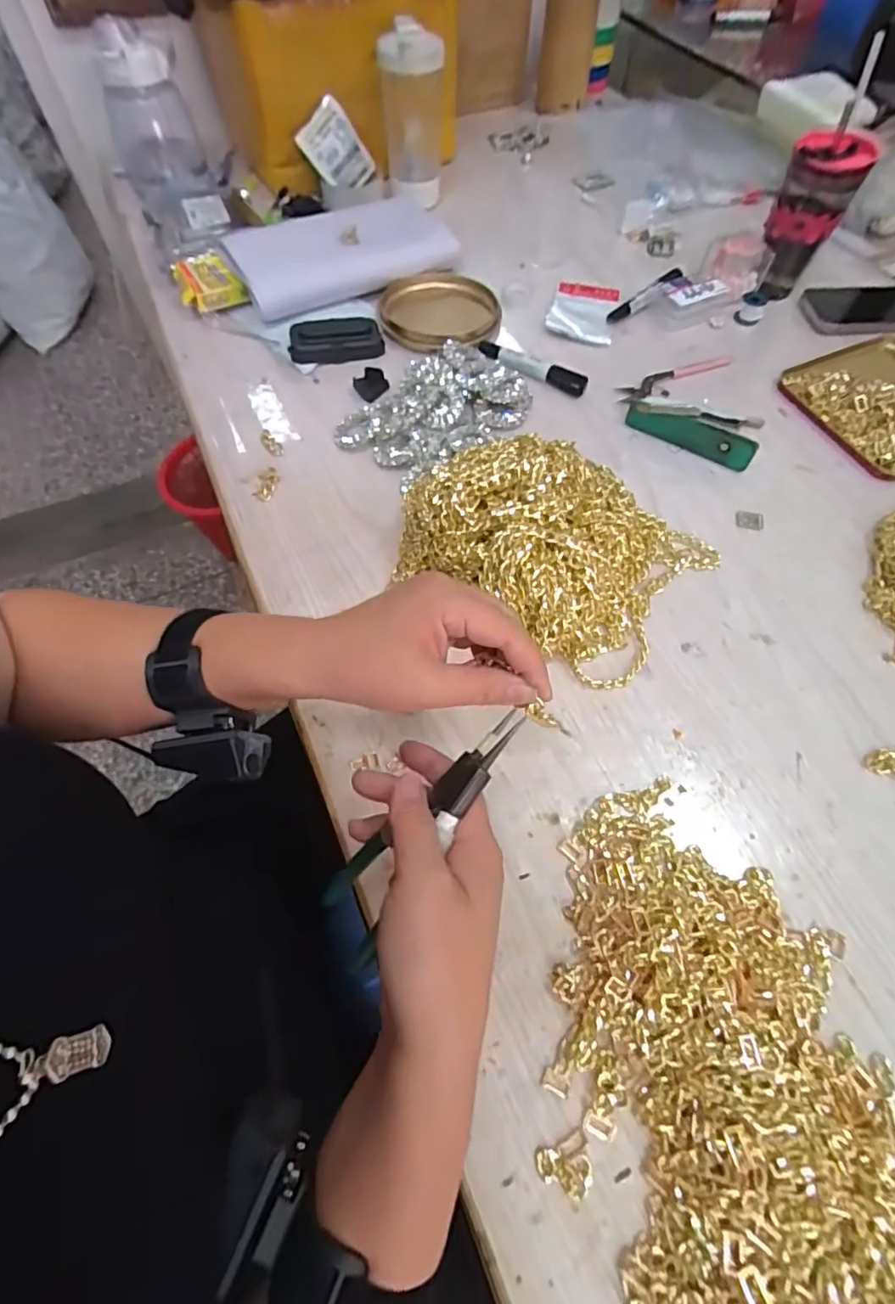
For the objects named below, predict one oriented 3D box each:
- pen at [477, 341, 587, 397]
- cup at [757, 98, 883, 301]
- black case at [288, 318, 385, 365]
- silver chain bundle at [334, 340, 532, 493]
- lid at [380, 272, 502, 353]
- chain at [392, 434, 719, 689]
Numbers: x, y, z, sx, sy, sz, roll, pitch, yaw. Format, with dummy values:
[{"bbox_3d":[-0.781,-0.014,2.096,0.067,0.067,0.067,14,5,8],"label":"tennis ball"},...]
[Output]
[{"bbox_3d":[0.095,-0.328,0.636,0.135,0.020,0.023,28,66,14],"label":"pen"},{"bbox_3d":[0.425,-0.519,0.660,0.081,0.146,0.078,31,66,15],"label":"cup"},{"bbox_3d":[-0.130,-0.363,0.648,0.106,0.028,0.045,-7,63,-3],"label":"black case"},{"bbox_3d":[-0.017,-0.261,0.597,0.190,0.029,0.128,-37,68,-17],"label":"silver chain bundle"},{"bbox_3d":[-0.008,-0.423,0.687,0.143,0.020,0.147,0,62,0],"label":"lid"},{"bbox_3d":[0.096,-0.104,0.482,0.255,0.086,0.204,27,66,14],"label":"chain"}]

